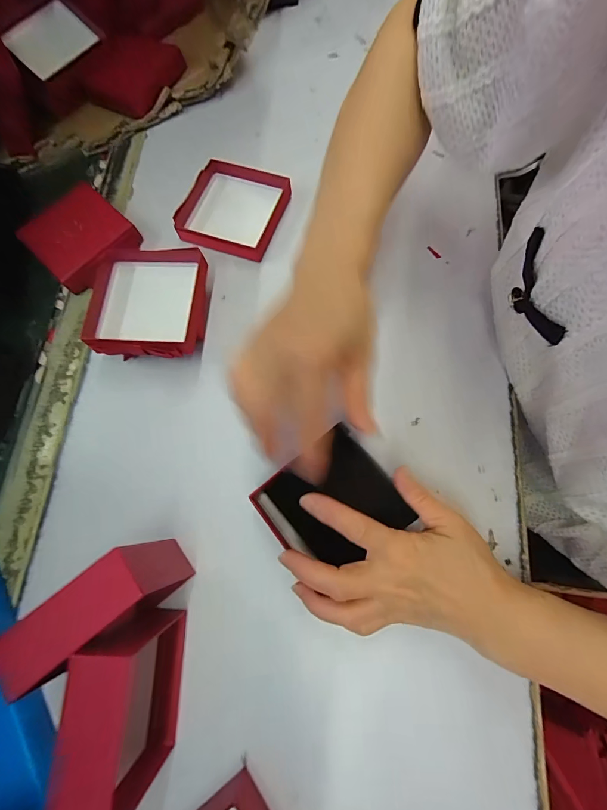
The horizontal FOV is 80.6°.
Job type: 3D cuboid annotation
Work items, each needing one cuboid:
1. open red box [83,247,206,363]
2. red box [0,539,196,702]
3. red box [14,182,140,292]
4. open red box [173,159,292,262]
[{"bbox_3d":[-0.141,-0.091,0.331,0.105,0.046,0.110,-5,73,2],"label":"open red box"},{"bbox_3d":[-0.129,0.132,0.240,0.087,0.091,0.038,-35,74,-7],"label":"red box"},{"bbox_3d":[-0.230,-0.172,0.370,0.089,0.028,0.093,-44,76,-9],"label":"red box"},{"bbox_3d":[-0.070,-0.201,0.368,0.101,0.022,0.091,18,75,9],"label":"open red box"}]

